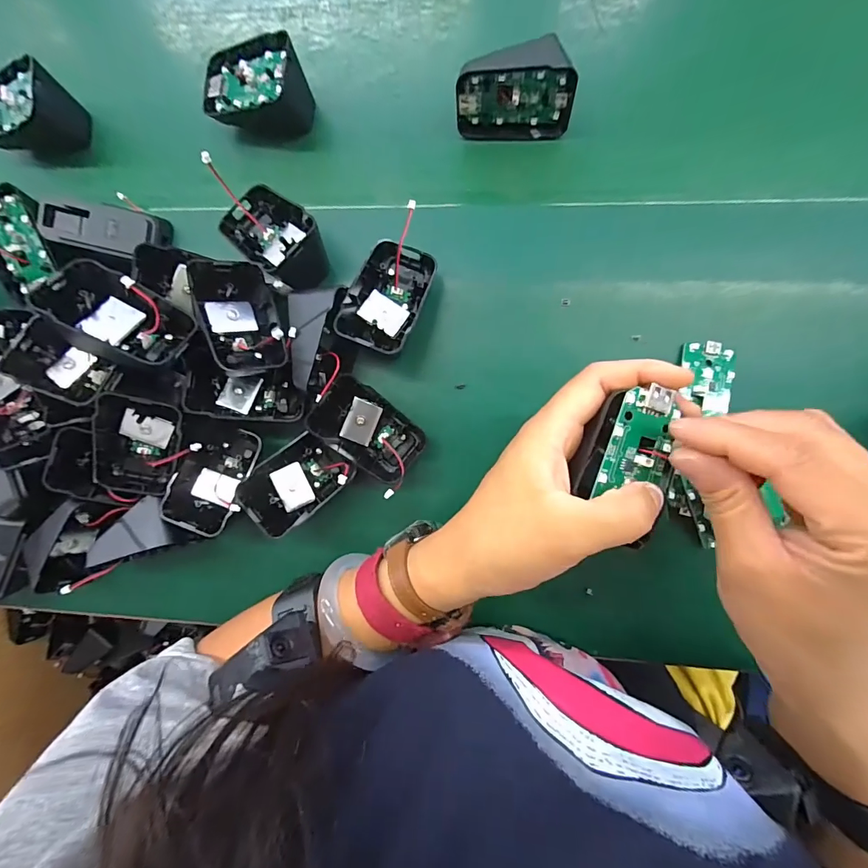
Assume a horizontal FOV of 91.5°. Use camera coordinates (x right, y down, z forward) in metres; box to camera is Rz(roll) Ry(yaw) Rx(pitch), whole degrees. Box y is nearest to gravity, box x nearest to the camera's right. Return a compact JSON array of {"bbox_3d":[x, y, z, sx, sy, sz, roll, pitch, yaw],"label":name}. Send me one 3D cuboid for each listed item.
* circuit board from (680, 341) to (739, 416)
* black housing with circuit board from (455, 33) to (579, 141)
[{"bbox_3d":[0.170,-0.035,0.262,0.030,0.004,0.042,6,91,5],"label":"circuit board"},{"bbox_3d":[0.051,-0.216,0.265,0.070,0.045,0.030,2,71,5],"label":"black housing with circuit board"}]

